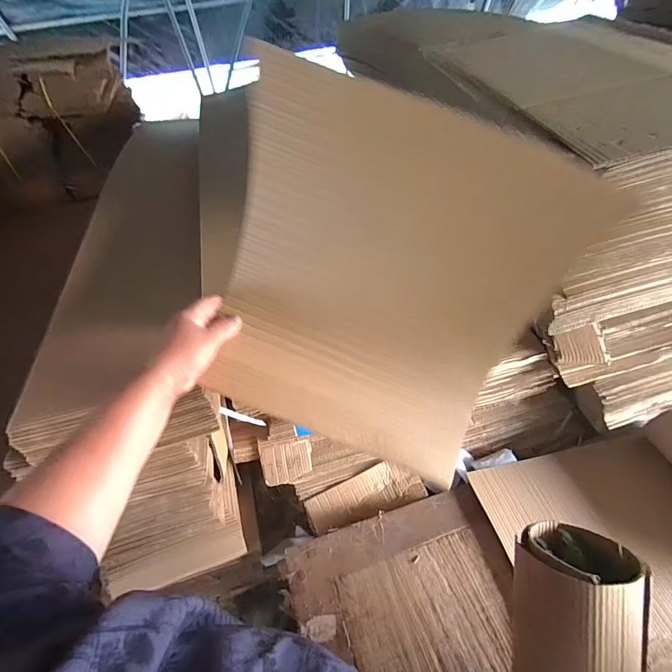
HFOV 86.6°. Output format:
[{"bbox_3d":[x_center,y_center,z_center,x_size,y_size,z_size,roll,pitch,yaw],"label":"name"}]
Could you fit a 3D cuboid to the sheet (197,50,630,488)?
[{"bbox_3d":[0.049,-0.052,0.406,0.343,0.355,0.069,21,19,1],"label":"sheet"}]

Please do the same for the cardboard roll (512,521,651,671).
[{"bbox_3d":[0.288,0.403,0.432,0.127,0.114,0.285,5,82,12],"label":"cardboard roll"}]

